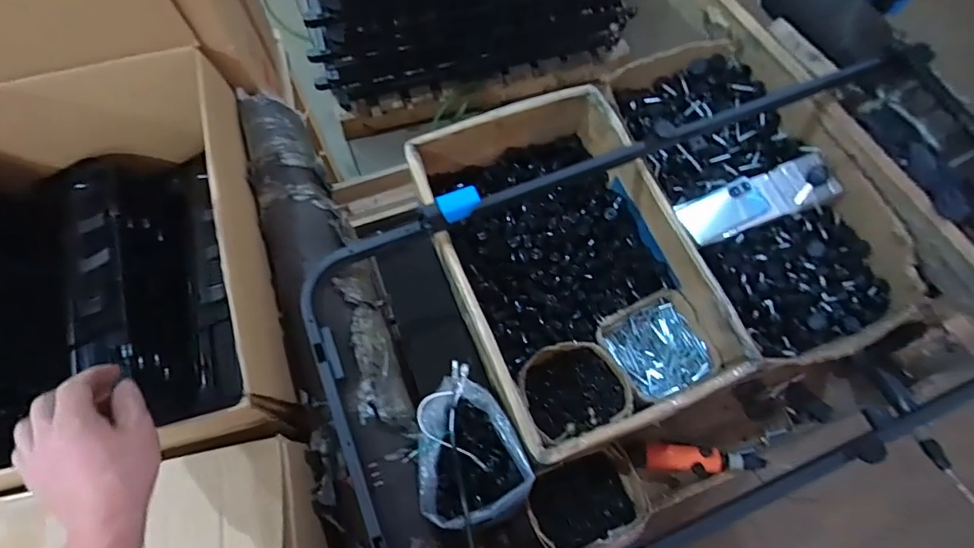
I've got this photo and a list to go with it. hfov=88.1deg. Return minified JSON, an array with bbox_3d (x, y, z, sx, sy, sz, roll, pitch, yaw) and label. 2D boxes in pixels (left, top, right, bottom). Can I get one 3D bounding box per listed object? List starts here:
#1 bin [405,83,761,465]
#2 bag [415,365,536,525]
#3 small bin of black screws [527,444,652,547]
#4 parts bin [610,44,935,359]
[{"bbox_3d":[0.118,-0.019,0.795,0.341,0.147,0.515,-21,71,-9],"label":"bin"},{"bbox_3d":[-0.025,0.218,0.643,0.134,0.075,0.177,-12,70,-6],"label":"bag"},{"bbox_3d":[0.145,0.338,0.743,0.165,0.085,0.118,-18,71,-8],"label":"small bin of black screws"},{"bbox_3d":[0.447,-0.143,0.893,0.341,0.160,0.612,-13,70,-6],"label":"parts bin"}]

